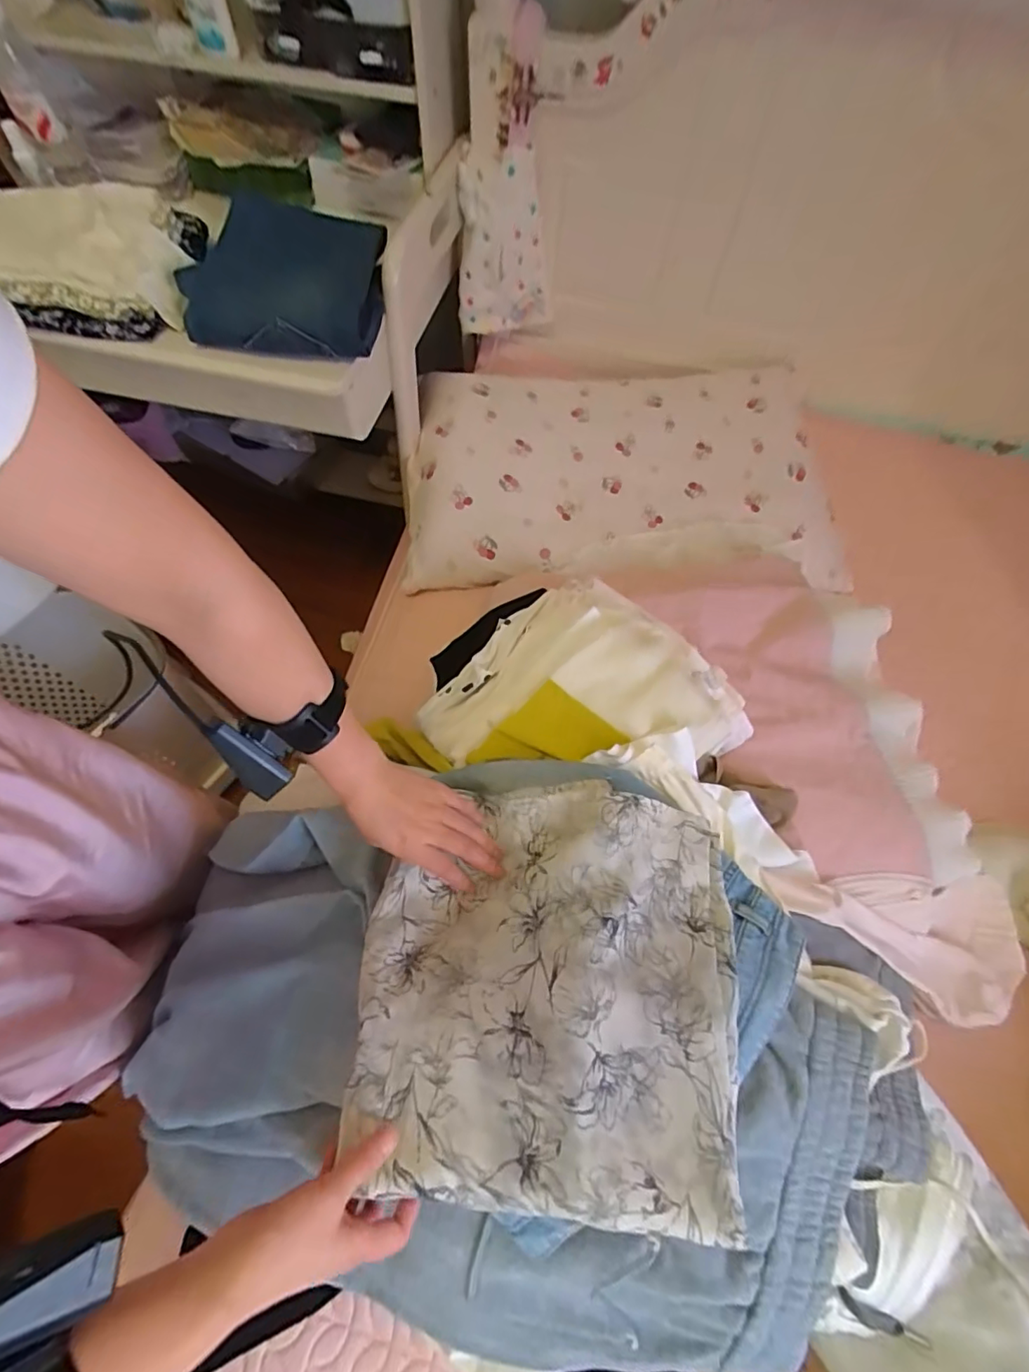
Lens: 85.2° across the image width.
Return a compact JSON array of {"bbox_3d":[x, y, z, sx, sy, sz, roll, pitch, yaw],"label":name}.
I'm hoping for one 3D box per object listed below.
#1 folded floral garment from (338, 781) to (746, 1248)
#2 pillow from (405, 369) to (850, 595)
[{"bbox_3d":[0.029,0.220,0.439,0.287,0.069,0.284,3,65,3],"label":"folded floral garment"},{"bbox_3d":[0.162,-0.354,0.930,0.665,0.082,0.442,1,64,-1],"label":"pillow"}]

